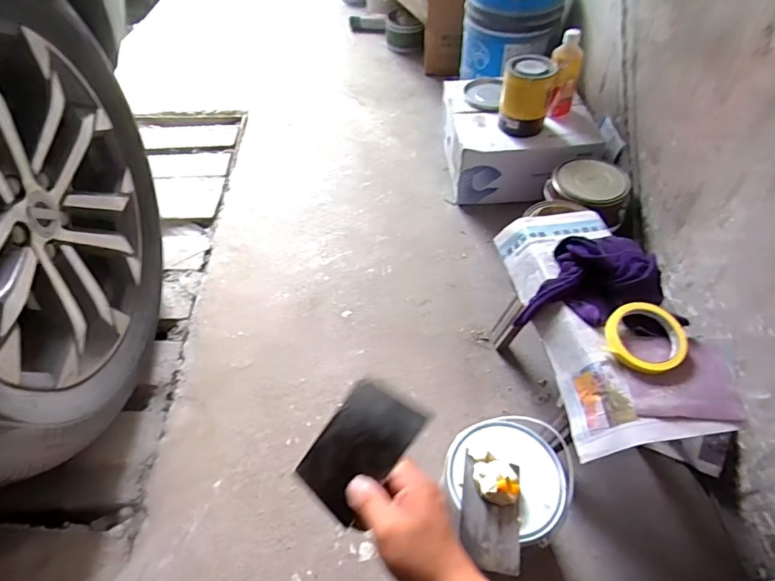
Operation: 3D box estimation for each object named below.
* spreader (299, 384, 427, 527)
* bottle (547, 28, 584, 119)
[{"bbox_3d":[-0.027,0.141,0.421,0.069,0.004,0.125,37,103,20],"label":"spreader"},{"bbox_3d":[0.412,-0.500,1.095,0.074,0.179,0.056,10,52,7],"label":"bottle"}]

